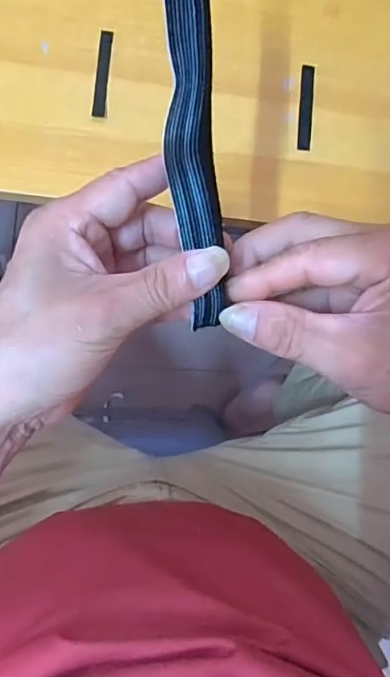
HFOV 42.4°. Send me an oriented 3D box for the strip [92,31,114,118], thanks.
[{"bbox_3d":[-0.067,-0.194,0.368,0.009,0.004,0.067,5,82,-7],"label":"strip"}]

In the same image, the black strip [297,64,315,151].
[{"bbox_3d":[0.087,-0.179,0.390,0.011,0.004,0.071,7,82,-7],"label":"black strip"}]

